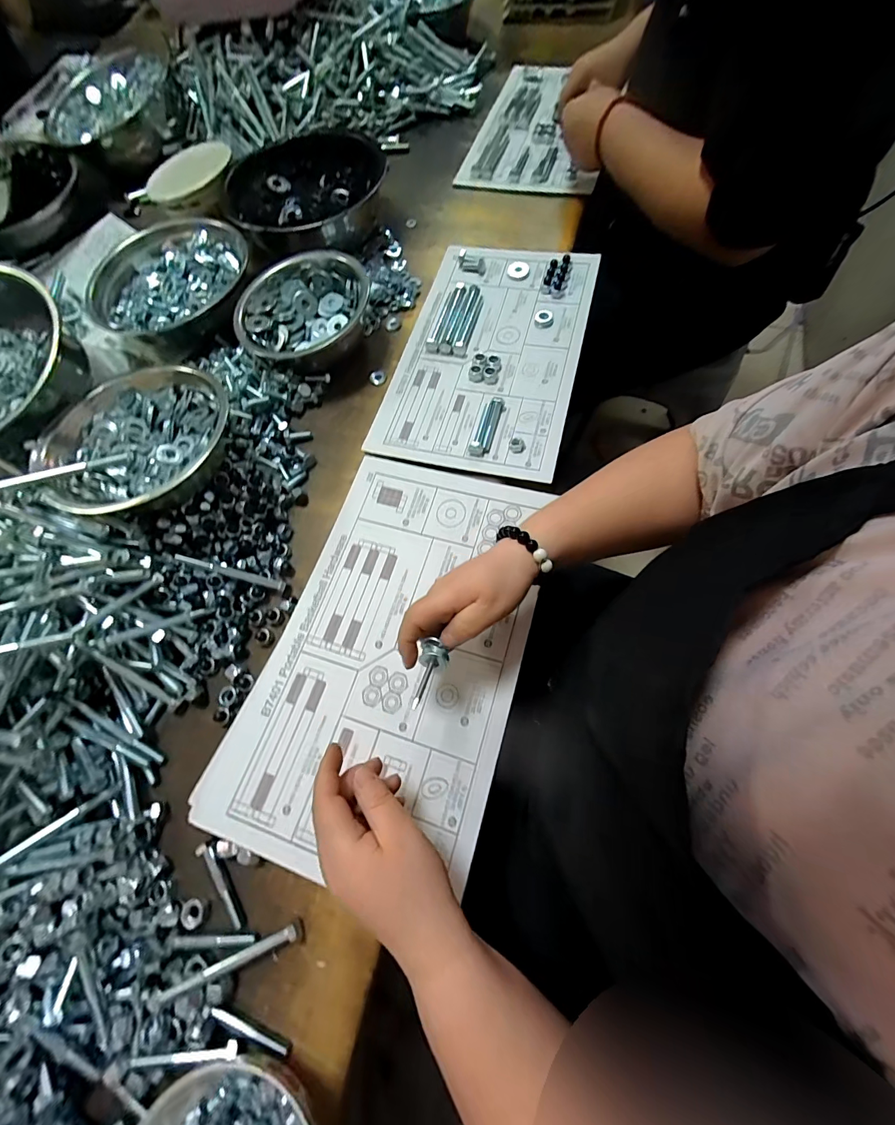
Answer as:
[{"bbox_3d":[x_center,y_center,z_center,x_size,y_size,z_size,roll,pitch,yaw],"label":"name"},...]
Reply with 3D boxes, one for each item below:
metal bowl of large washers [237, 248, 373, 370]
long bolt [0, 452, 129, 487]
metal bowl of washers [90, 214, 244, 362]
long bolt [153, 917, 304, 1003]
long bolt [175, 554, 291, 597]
[{"bbox_3d":[-0.190,-0.319,0.528,0.156,0.068,0.165,-1,70,4],"label":"metal bowl of large washers"},{"bbox_3d":[-0.358,-0.085,0.373,0.106,0.009,0.010,-26,67,-29],"label":"long bolt"},{"bbox_3d":[-0.388,-0.389,0.574,0.191,0.071,0.207,13,71,9],"label":"metal bowl of washers"},{"bbox_3d":[-0.169,0.313,0.313,0.110,0.016,0.013,-22,70,-4],"label":"long bolt"},{"bbox_3d":[-0.219,0.013,0.419,0.109,0.011,0.012,21,66,-20],"label":"long bolt"}]

